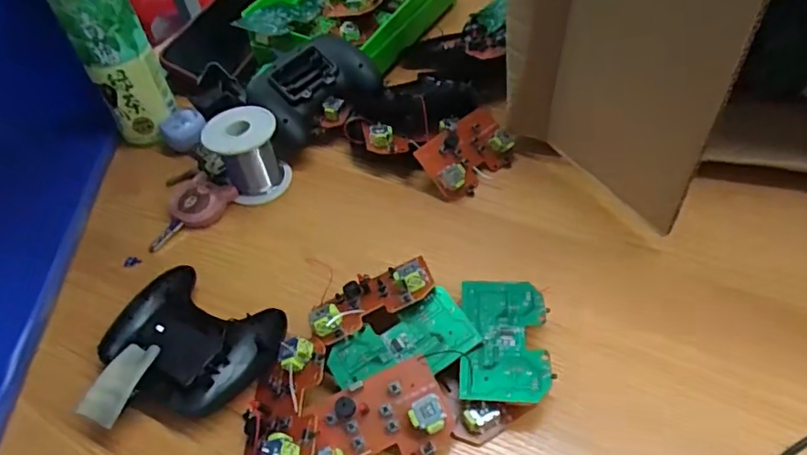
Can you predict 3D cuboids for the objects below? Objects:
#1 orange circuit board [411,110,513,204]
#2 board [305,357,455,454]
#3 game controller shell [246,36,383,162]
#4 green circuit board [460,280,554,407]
[{"bbox_3d":[0.057,-0.067,0.485,0.085,0.015,0.062,-37,89,-23],"label":"orange circuit board"},{"bbox_3d":[-0.016,0.118,0.329,0.086,0.019,0.055,-24,58,-6],"label":"board"},{"bbox_3d":[-0.087,-0.127,0.537,0.122,0.068,0.082,-31,51,-21],"label":"game controller shell"},{"bbox_3d":[0.065,0.070,0.359,0.055,0.004,0.090,2,46,5],"label":"green circuit board"}]

